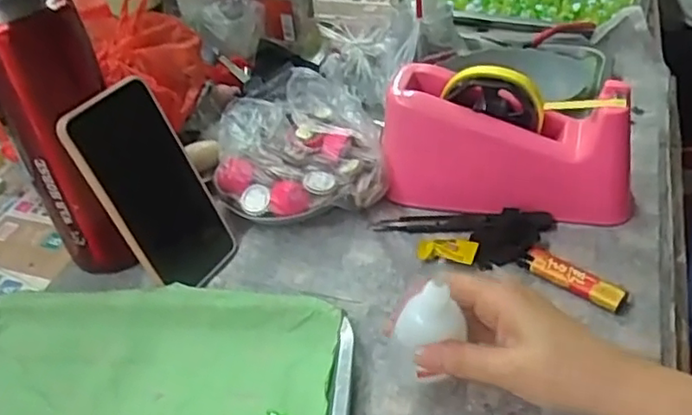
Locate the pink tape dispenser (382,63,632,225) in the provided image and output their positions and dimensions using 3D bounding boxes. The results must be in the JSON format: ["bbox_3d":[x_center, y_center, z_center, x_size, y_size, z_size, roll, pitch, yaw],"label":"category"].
[{"bbox_3d":[0.132,-0.051,0.525,0.197,0.105,0.067,9,43,16],"label":"pink tape dispenser"}]

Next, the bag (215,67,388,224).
[{"bbox_3d":[-0.044,-0.056,0.581,0.144,0.077,0.155,-10,41,-6],"label":"bag"}]

